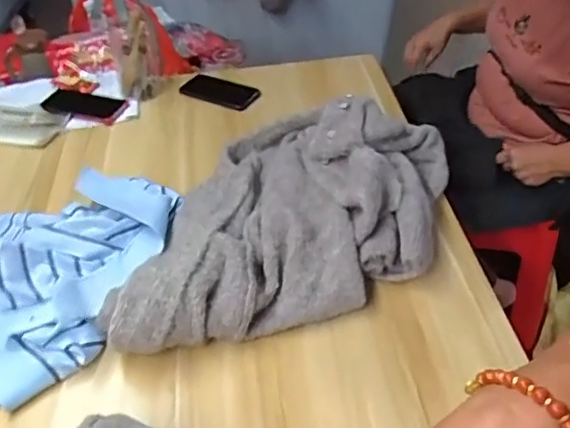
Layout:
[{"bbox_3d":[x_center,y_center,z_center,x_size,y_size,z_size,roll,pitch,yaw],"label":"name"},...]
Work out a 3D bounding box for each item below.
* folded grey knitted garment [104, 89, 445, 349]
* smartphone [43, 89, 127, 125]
[{"bbox_3d":[0.019,0.008,0.795,0.351,0.097,0.483,12,47,14],"label":"folded grey knitted garment"},{"bbox_3d":[-0.401,-0.217,1.144,0.159,0.008,0.066,16,65,13],"label":"smartphone"}]

